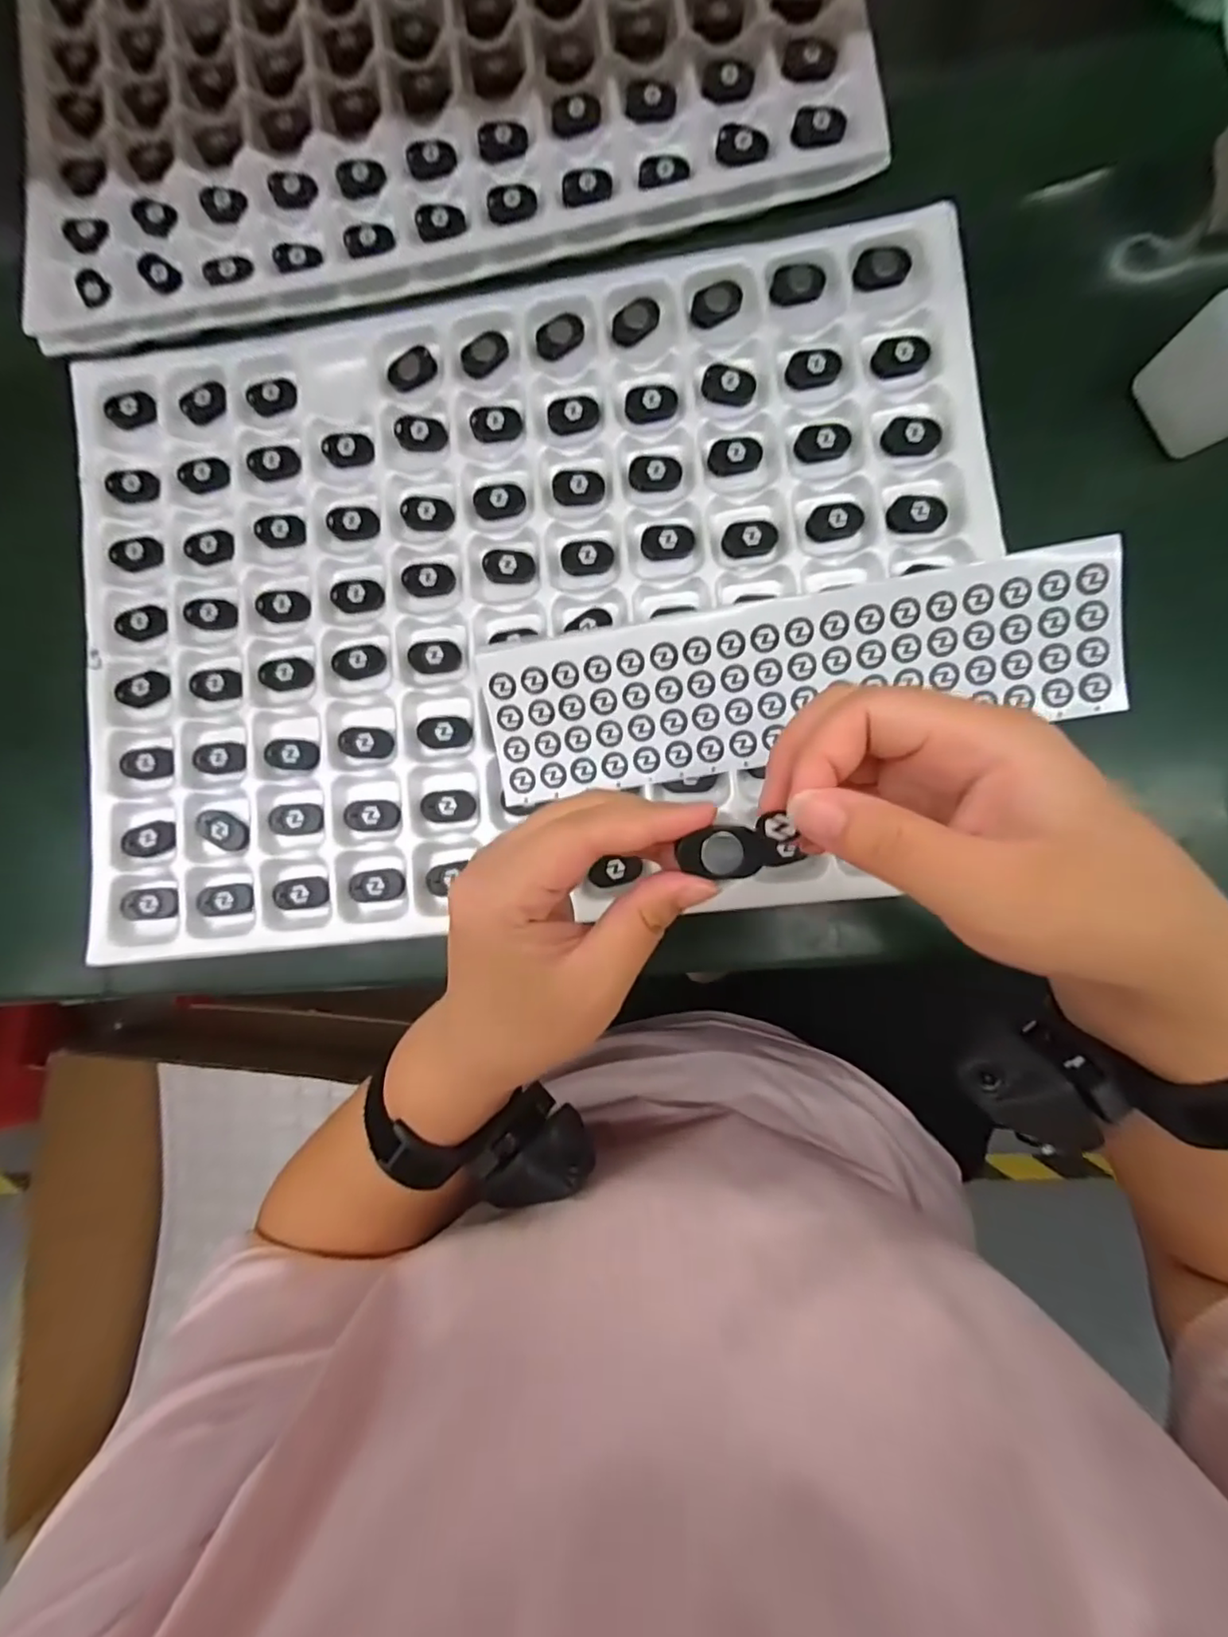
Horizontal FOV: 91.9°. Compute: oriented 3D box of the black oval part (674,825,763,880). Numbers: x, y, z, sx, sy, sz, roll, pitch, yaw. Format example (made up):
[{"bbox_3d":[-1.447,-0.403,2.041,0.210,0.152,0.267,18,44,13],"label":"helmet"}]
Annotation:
[{"bbox_3d":[0.035,0.011,0.195,0.028,0.006,0.017,1,88,4],"label":"black oval part"}]

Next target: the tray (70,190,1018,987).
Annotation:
[{"bbox_3d":[-0.055,-0.116,0.324,0.494,0.016,0.343,-6,87,4],"label":"tray"}]

